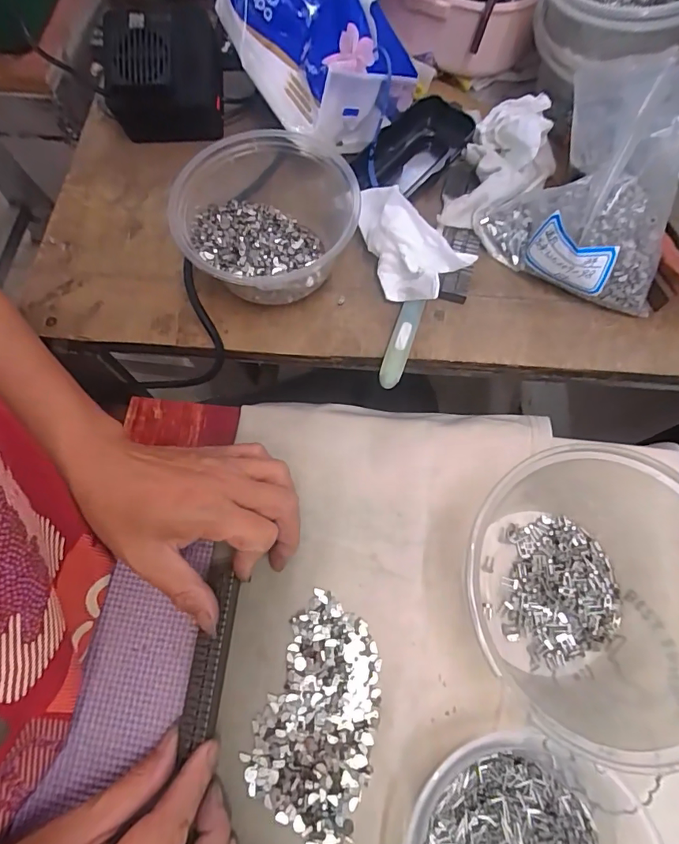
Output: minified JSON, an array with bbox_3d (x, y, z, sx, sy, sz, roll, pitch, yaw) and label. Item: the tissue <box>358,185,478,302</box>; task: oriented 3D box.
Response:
[{"bbox_3d":[0.040,-0.116,0.310,0.081,0.044,0.049,35,78,11],"label":"tissue"}]

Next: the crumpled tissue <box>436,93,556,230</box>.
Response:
[{"bbox_3d":[0.115,-0.179,0.323,0.061,0.046,0.100,23,76,8],"label":"crumpled tissue"}]

